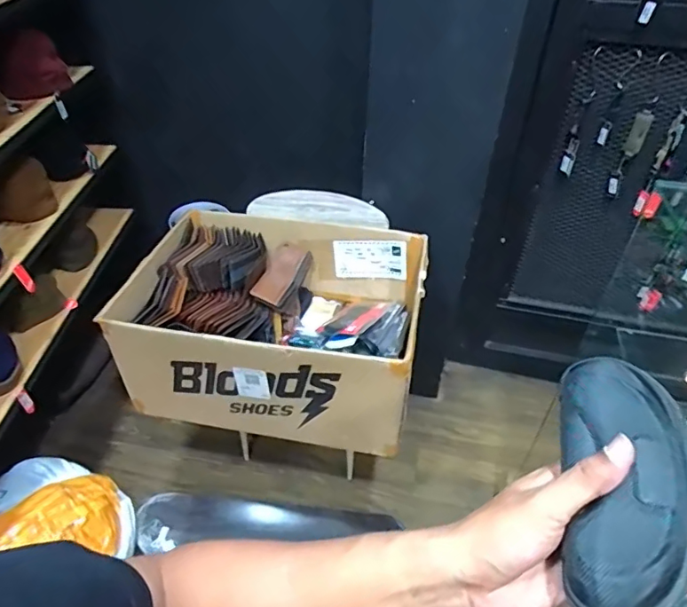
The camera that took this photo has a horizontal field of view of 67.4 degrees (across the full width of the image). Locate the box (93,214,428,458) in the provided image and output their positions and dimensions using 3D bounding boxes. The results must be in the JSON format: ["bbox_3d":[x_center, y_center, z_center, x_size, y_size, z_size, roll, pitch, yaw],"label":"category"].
[{"bbox_3d":[-0.152,0.031,1.358,0.701,0.298,0.547,10,42,10],"label":"box"}]

